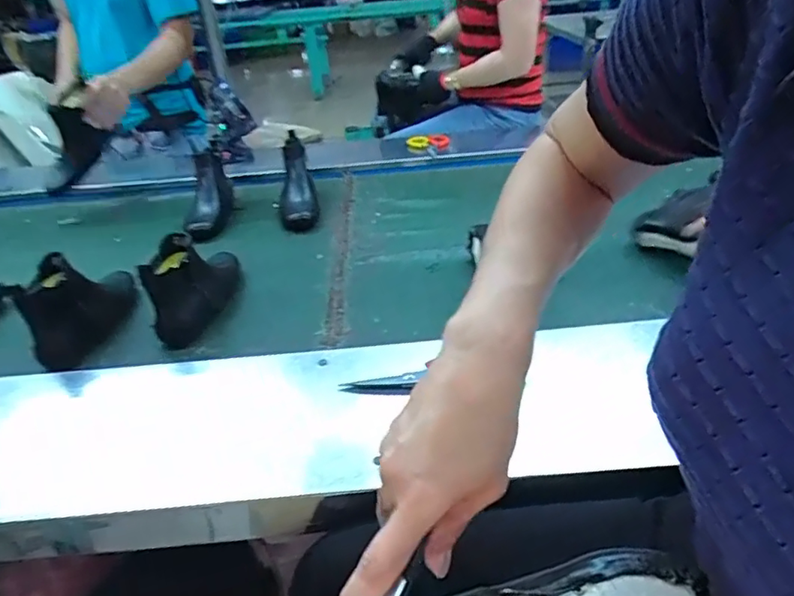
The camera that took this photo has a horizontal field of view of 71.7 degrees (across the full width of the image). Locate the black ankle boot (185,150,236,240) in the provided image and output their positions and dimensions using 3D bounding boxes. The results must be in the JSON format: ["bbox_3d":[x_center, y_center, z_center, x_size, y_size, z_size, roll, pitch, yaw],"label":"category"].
[{"bbox_3d":[-0.410,-0.242,1.189,0.084,0.130,0.299,-10,33,-9],"label":"black ankle boot"}]

